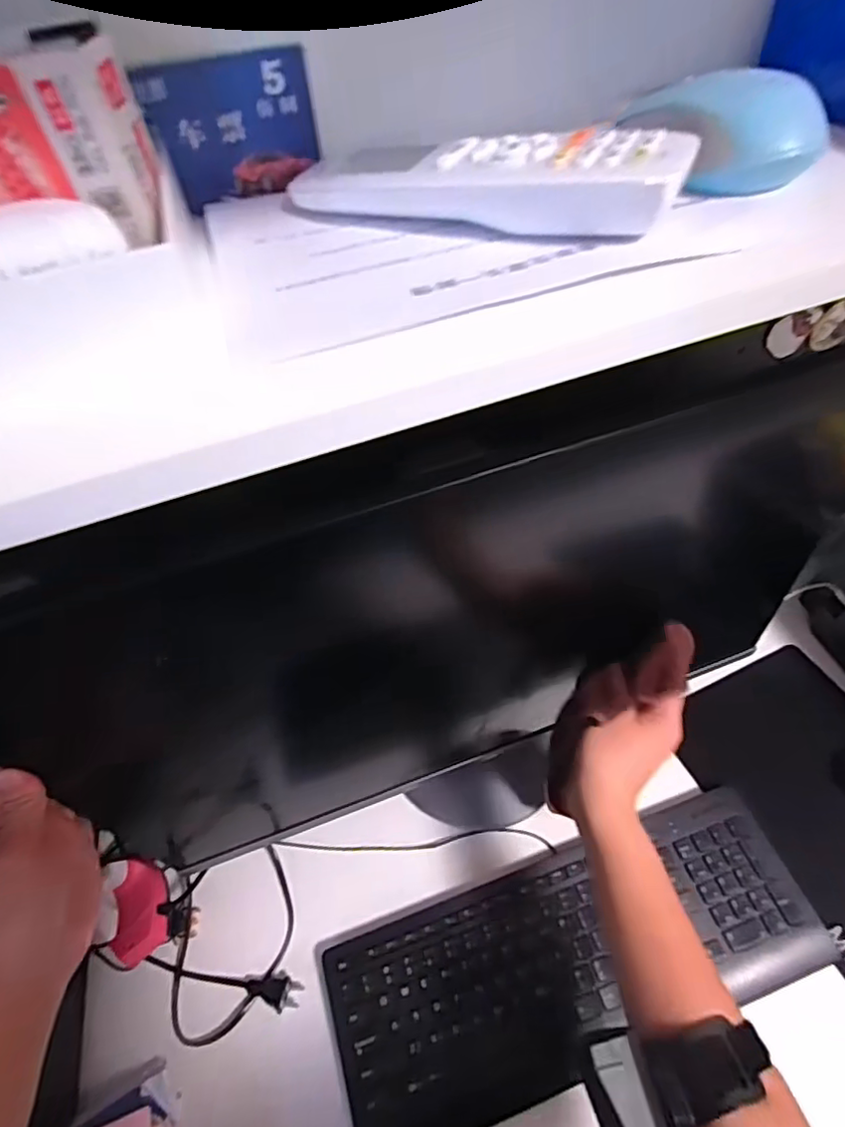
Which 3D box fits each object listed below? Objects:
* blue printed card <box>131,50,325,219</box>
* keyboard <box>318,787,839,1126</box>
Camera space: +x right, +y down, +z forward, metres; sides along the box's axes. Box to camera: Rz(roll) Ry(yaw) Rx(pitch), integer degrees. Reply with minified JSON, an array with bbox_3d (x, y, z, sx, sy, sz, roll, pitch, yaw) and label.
[{"bbox_3d":[-0.081,-0.190,0.251,0.069,0.052,0.006,-23,53,-11],"label":"blue printed card"},{"bbox_3d":[0.133,0.337,0.492,0.419,0.015,0.157,-17,50,-8],"label":"keyboard"}]

